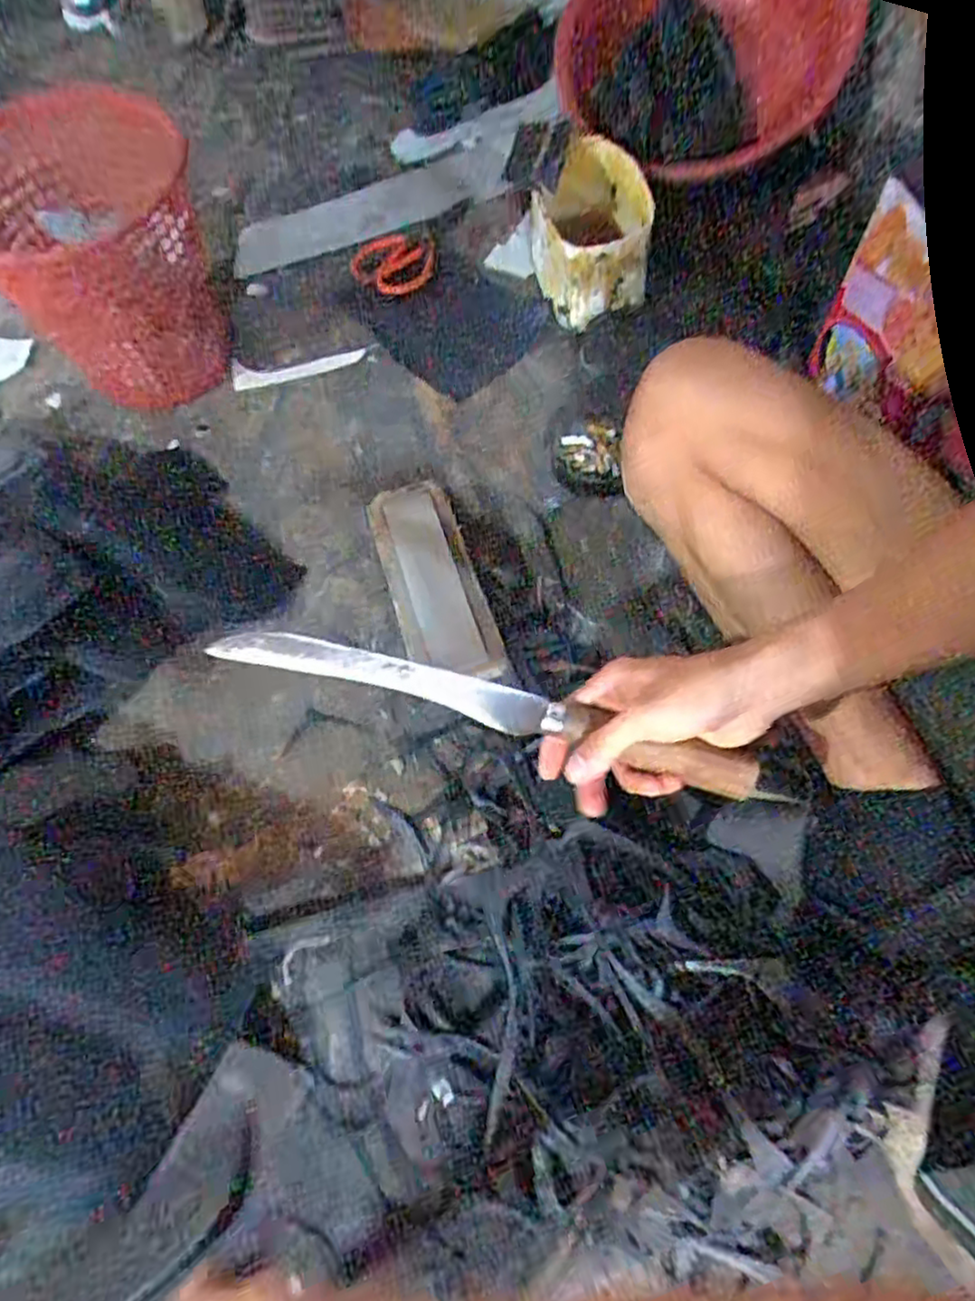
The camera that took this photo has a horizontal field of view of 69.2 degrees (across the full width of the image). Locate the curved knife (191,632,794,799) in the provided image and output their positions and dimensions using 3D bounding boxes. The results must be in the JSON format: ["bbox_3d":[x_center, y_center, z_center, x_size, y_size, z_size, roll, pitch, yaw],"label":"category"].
[{"bbox_3d":[0.008,0.037,0.450,0.357,0.026,0.027,15,61,0],"label":"curved knife"}]

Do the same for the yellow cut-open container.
[{"bbox_3d":[0.120,-0.486,0.826,0.128,0.126,0.155,-1,63,3],"label":"yellow cut-open container"}]

